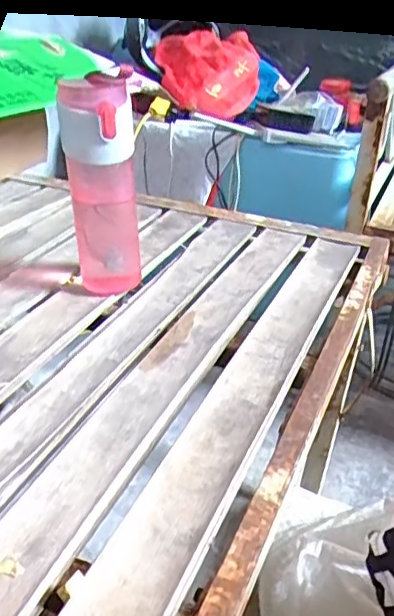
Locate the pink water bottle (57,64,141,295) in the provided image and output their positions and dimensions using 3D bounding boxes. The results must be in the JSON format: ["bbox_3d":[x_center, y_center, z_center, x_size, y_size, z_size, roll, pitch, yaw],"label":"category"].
[{"bbox_3d":[-0.098,-0.120,0.615,0.068,0.224,0.063,-5,32,-11],"label":"pink water bottle"}]

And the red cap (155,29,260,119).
[{"bbox_3d":[0.026,-0.505,1.305,0.207,0.181,0.107,16,34,22],"label":"red cap"}]

